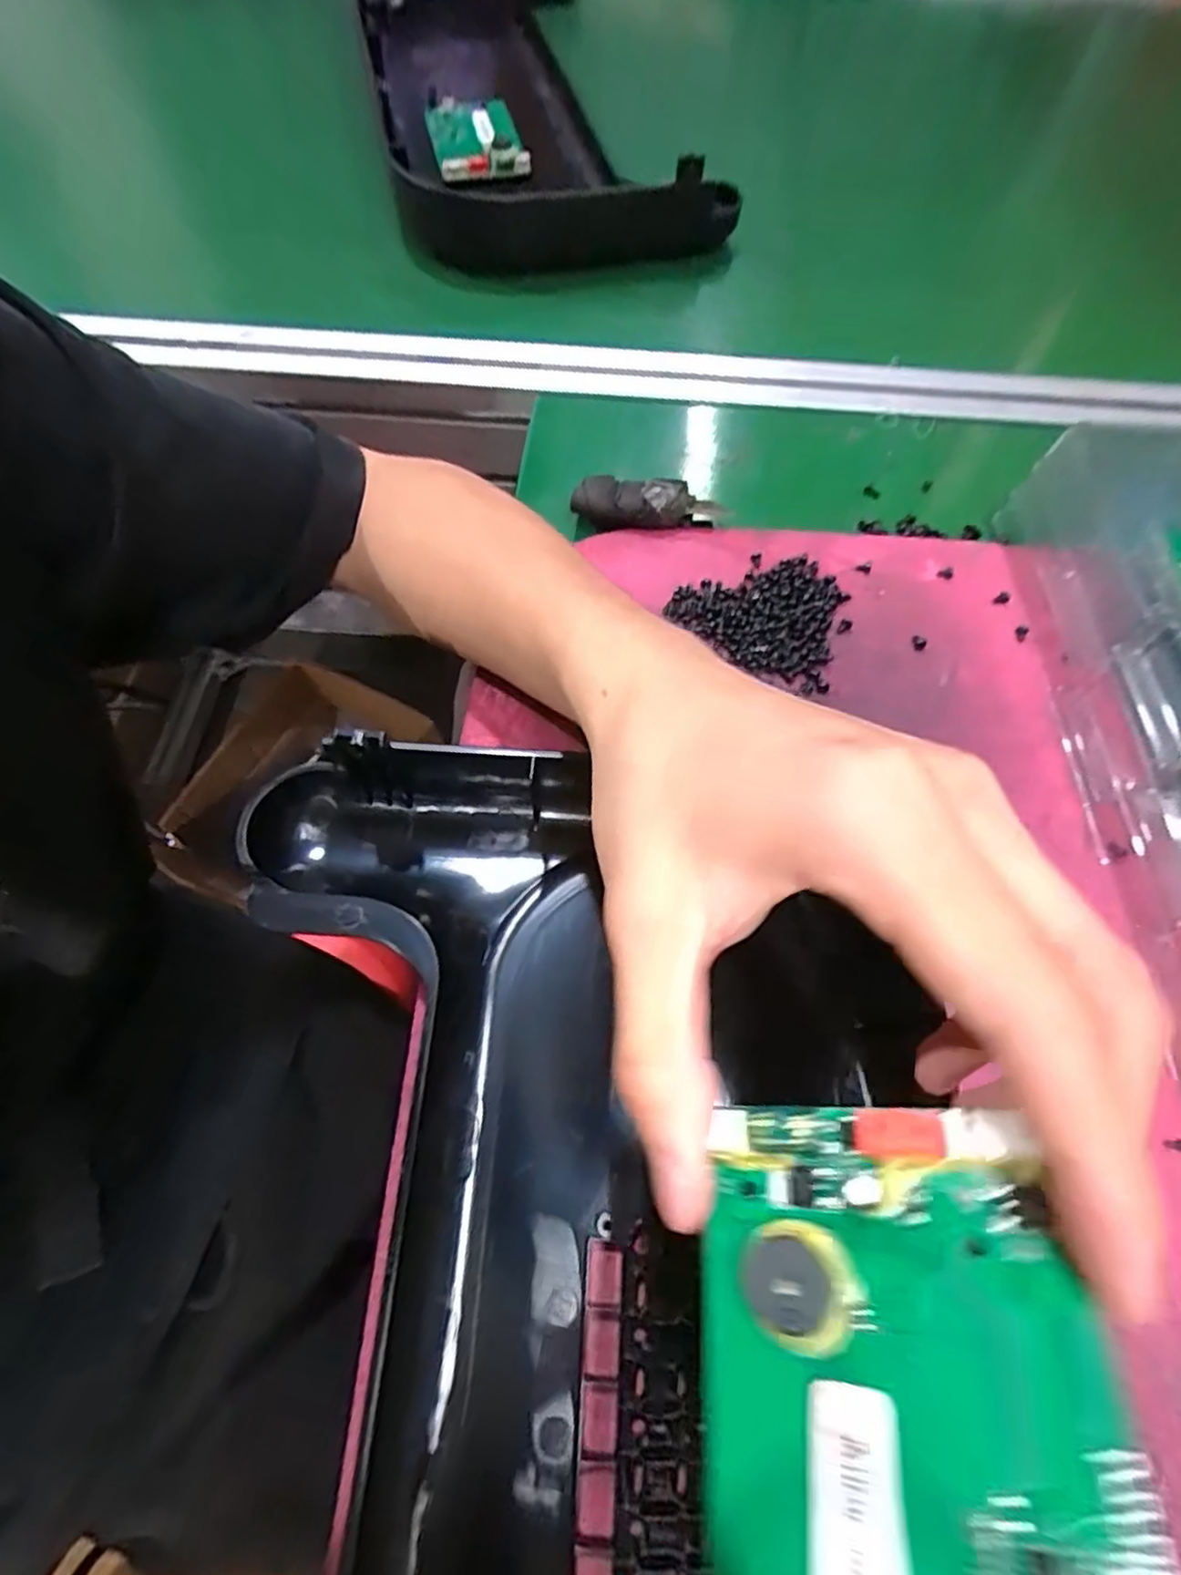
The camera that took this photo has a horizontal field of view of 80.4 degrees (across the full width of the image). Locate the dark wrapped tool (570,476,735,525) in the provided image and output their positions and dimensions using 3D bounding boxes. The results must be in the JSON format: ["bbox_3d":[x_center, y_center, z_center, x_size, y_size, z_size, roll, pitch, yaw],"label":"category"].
[{"bbox_3d":[0.027,-0.128,0.318,0.068,0.021,0.016,16,66,11],"label":"dark wrapped tool"}]

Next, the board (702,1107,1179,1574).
[{"bbox_3d":[0.047,0.104,0.100,0.060,0.008,0.103,-10,55,19],"label":"board"}]

